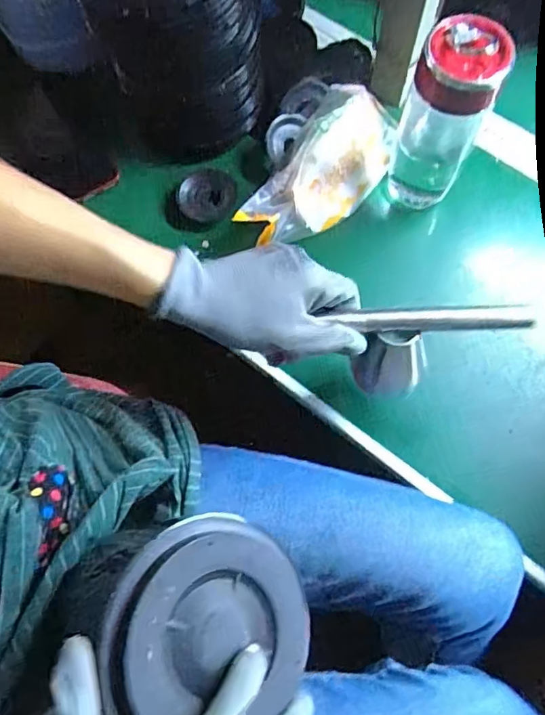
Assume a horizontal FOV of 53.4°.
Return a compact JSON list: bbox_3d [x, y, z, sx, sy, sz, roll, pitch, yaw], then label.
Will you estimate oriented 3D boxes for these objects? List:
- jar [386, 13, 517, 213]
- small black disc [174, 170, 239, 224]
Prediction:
[{"bbox_3d":[0.150,-0.214,0.490,0.063,0.182,0.063,0,72,1],"label":"jar"},{"bbox_3d":[-0.067,-0.170,0.563,0.057,0.019,0.054,0,72,1],"label":"small black disc"}]

